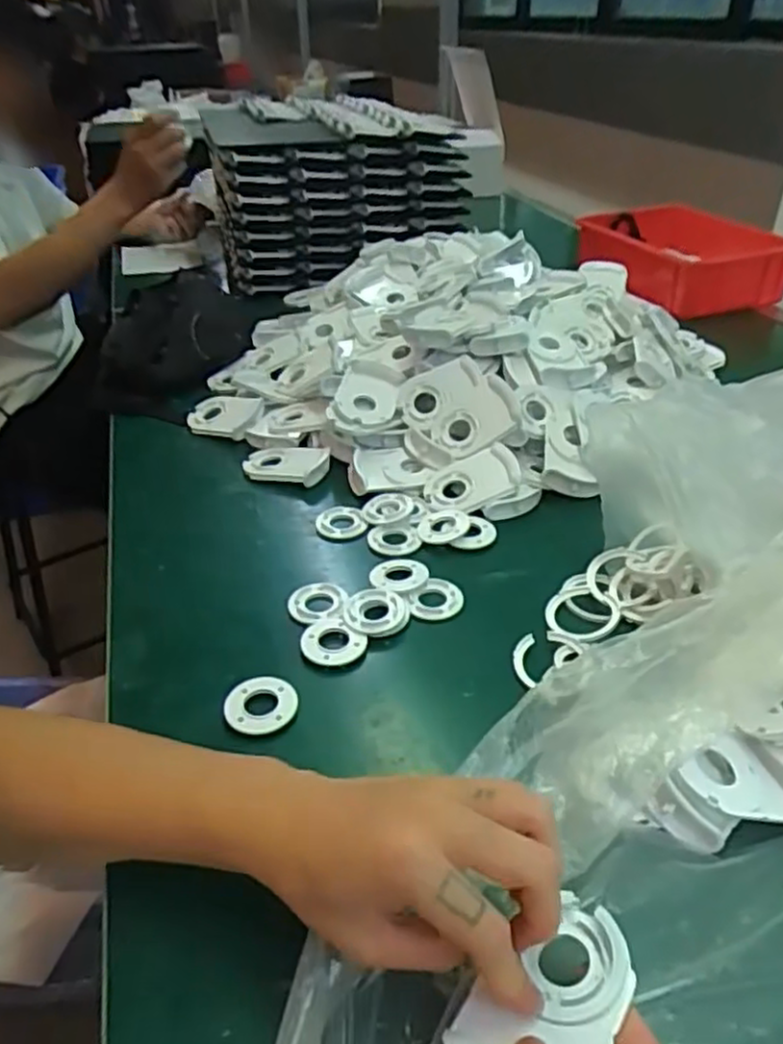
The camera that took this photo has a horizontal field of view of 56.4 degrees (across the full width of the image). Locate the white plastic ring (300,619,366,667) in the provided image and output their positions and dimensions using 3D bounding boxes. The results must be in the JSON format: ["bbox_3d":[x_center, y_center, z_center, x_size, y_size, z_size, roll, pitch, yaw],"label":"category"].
[{"bbox_3d":[-0.041,0.083,0.502,0.040,0.009,0.041,-1,35,1],"label":"white plastic ring"}]

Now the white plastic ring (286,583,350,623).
[{"bbox_3d":[-0.054,0.060,0.535,0.042,0.006,0.041,-1,35,1],"label":"white plastic ring"}]

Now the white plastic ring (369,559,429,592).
[{"bbox_3d":[0.007,0.040,0.558,0.041,0.008,0.041,-1,35,1],"label":"white plastic ring"}]

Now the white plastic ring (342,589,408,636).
[{"bbox_3d":[-0.011,0.064,0.524,0.046,0.008,0.042,-1,35,1],"label":"white plastic ring"}]

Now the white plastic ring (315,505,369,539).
[{"bbox_3d":[-0.043,-0.001,0.624,0.041,0.007,0.038,-1,35,1],"label":"white plastic ring"}]

